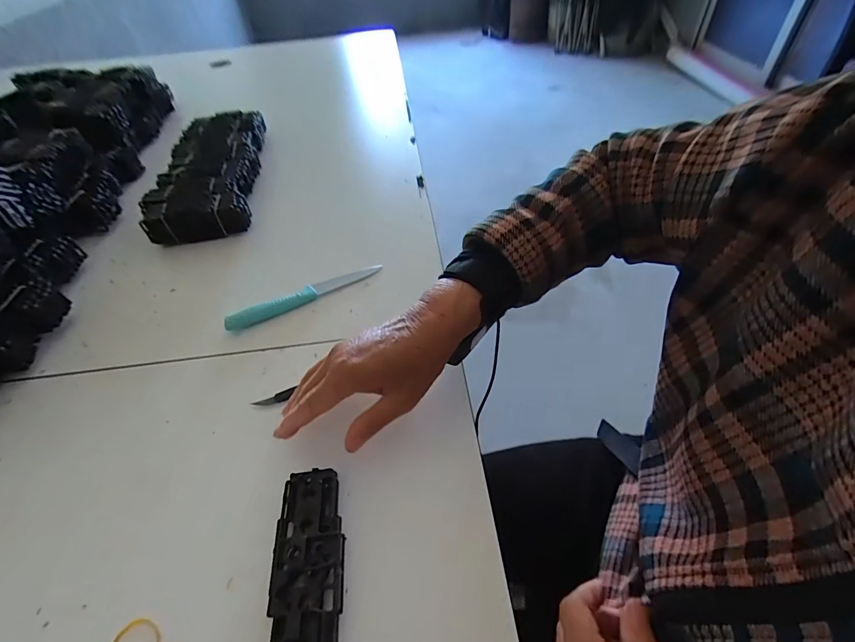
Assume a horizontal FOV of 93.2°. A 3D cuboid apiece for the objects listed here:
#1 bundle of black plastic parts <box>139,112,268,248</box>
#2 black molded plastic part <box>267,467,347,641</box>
[{"bbox_3d":[-0.337,-0.241,0.640,0.142,0.046,0.342,-10,48,-4],"label":"bundle of black plastic parts"},{"bbox_3d":[-0.082,0.164,0.275,0.046,0.016,0.125,-6,48,0],"label":"black molded plastic part"}]

